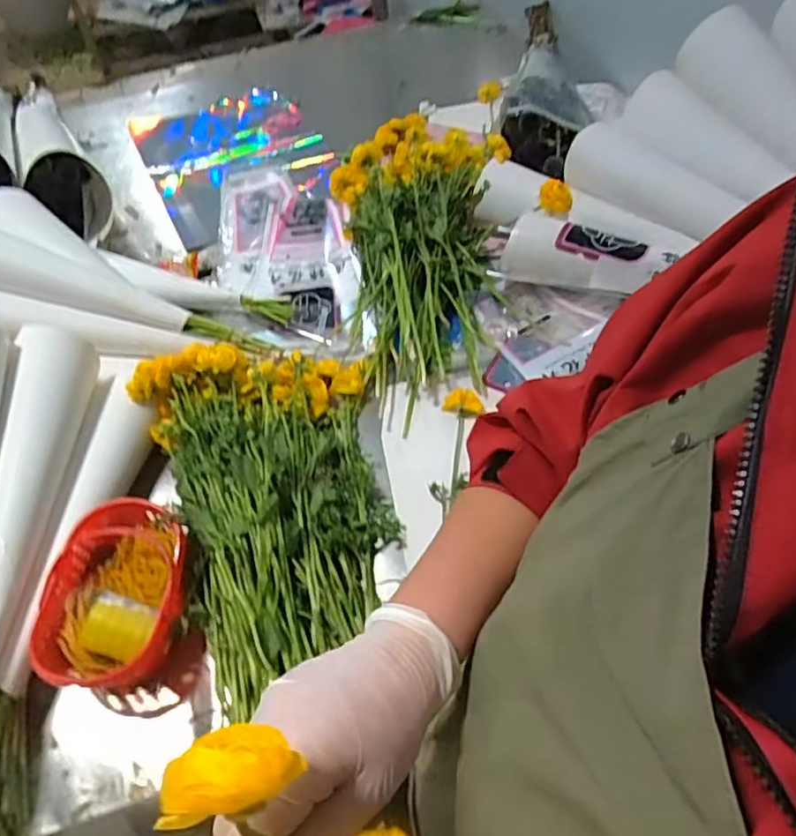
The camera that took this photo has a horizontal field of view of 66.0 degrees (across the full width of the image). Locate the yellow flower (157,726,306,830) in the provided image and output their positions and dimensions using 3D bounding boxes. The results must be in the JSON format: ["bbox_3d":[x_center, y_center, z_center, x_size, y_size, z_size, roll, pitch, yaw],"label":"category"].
[{"bbox_3d":[-0.057,0.118,0.208,0.040,0.028,0.030,-14,53,-5],"label":"yellow flower"}]

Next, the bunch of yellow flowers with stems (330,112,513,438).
[{"bbox_3d":[0.044,-0.316,1.024,0.279,0.114,0.654,-7,53,0],"label":"bunch of yellow flowers with stems"}]

